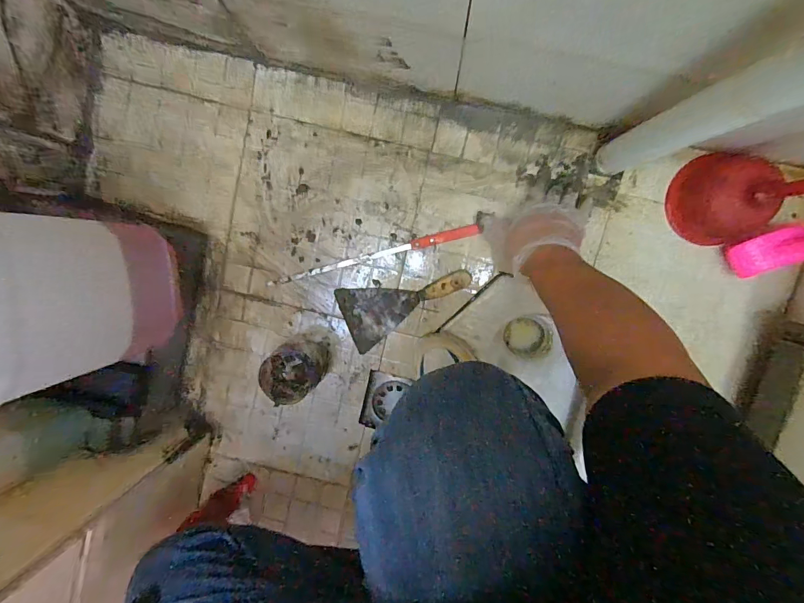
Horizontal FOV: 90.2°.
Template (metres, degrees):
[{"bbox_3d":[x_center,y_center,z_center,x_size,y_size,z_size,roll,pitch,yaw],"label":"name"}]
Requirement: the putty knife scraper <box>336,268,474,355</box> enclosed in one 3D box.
[{"bbox_3d":[0.008,0.004,0.646,0.209,0.020,0.103,-18,96,6],"label":"putty knife scraper"}]

